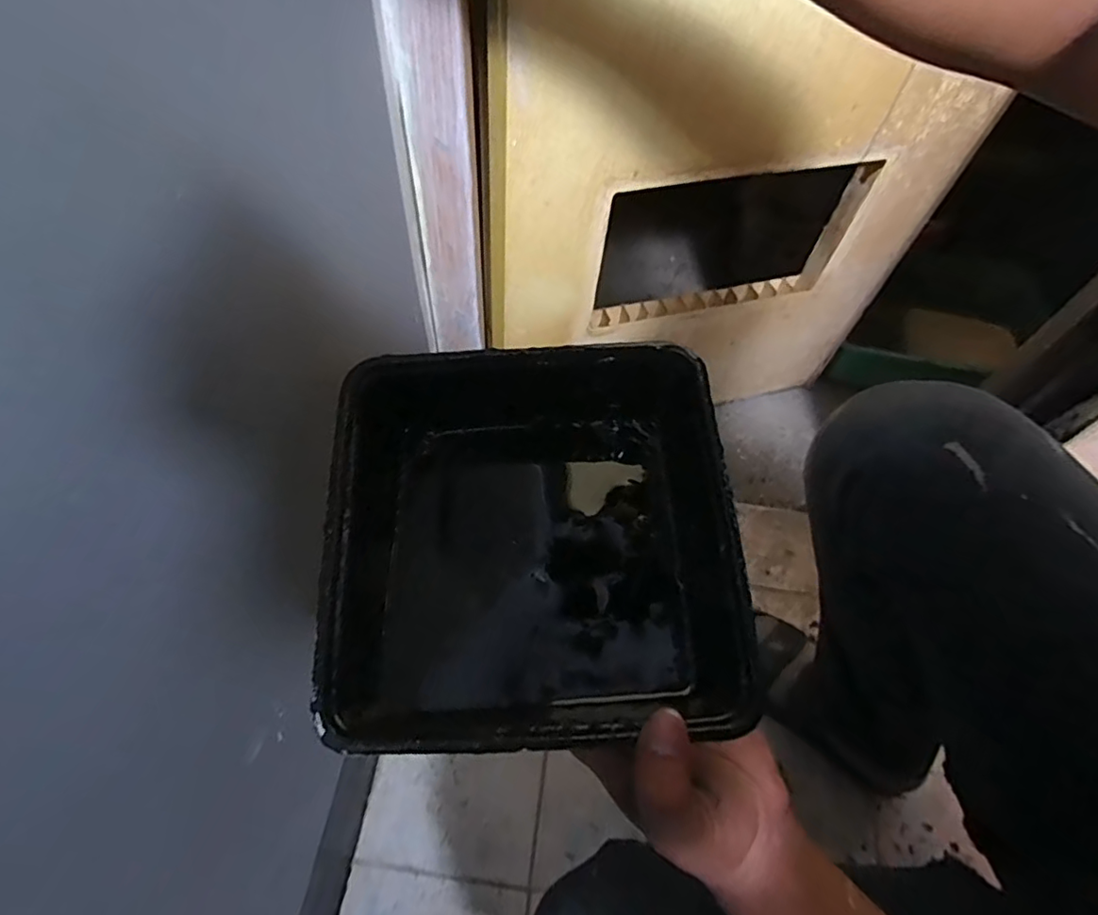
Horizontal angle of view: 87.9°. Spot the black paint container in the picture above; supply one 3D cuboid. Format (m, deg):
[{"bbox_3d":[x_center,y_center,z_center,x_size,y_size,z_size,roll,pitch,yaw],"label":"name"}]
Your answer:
[{"bbox_3d":[-0.007,0.044,0.302,0.208,0.085,0.195,-1,58,-4],"label":"black paint container"}]

